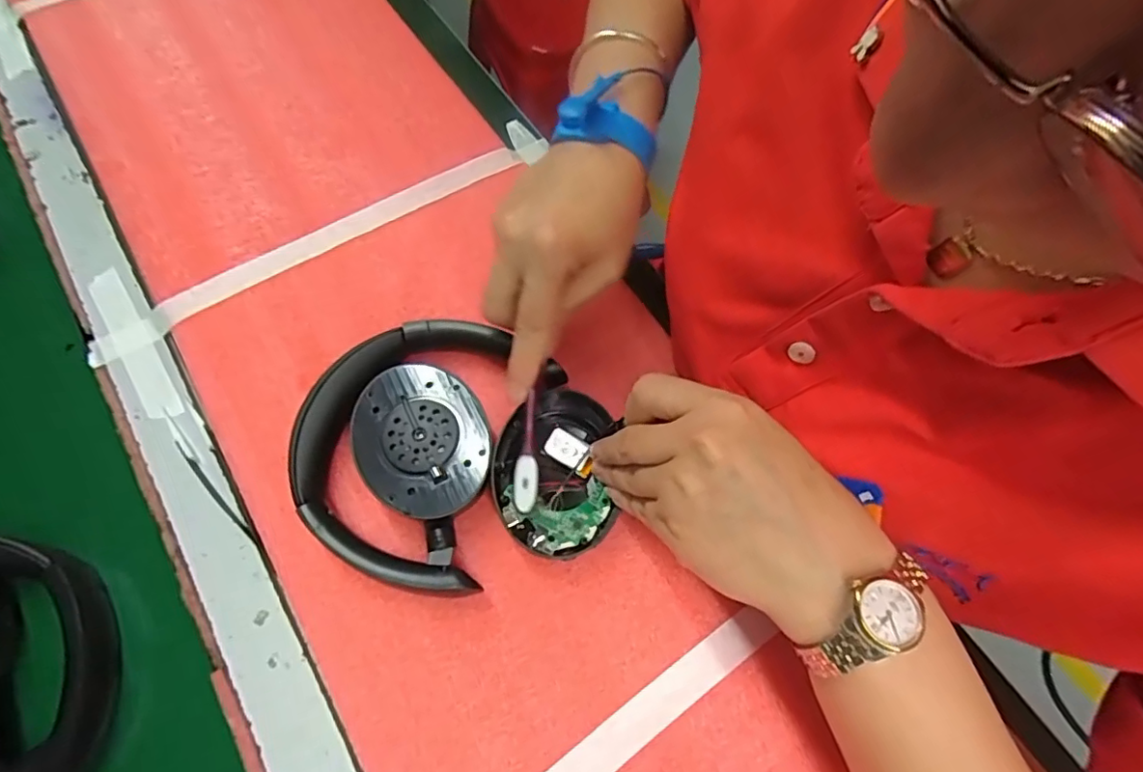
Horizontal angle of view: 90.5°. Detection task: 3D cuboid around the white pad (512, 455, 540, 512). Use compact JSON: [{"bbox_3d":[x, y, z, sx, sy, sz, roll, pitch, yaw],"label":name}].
[{"bbox_3d":[-0.024,0.050,0.295,0.013,0.004,0.029,3,82,-1],"label":"white pad"}]

